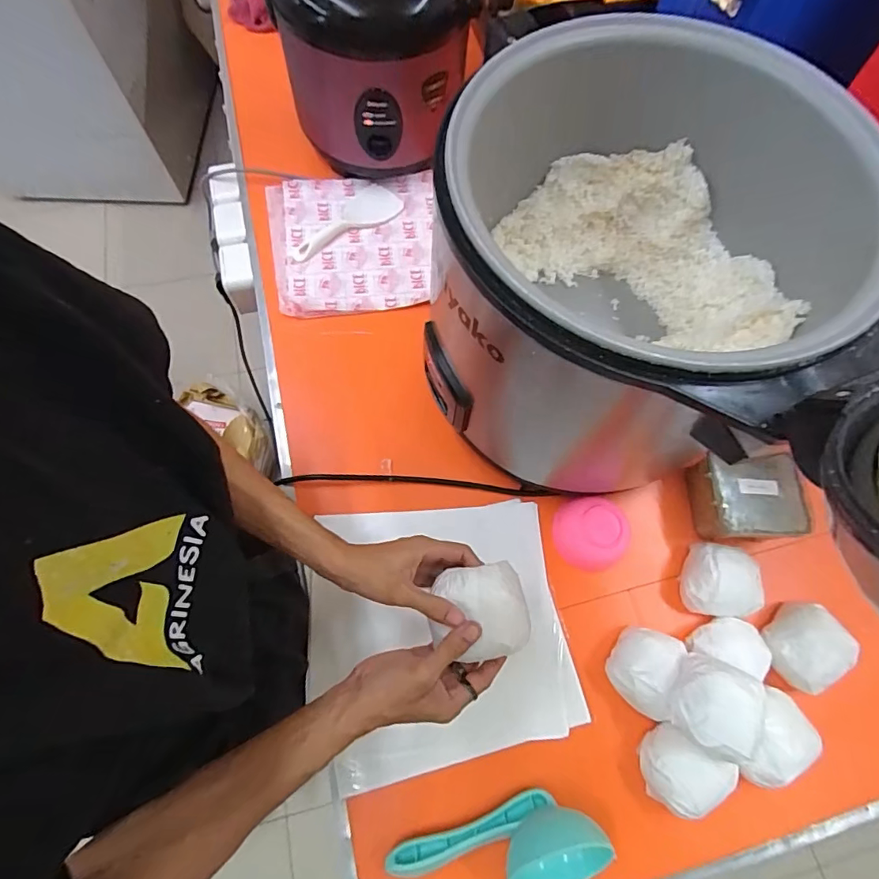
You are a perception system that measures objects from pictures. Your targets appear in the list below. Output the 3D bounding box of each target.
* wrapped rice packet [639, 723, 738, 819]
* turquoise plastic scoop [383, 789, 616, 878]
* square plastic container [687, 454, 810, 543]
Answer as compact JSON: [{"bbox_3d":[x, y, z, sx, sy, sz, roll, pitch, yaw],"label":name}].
[{"bbox_3d":[0.240,0.331,0.475,0.073,0.041,0.066,34,72,10],"label":"wrapped rice packet"},{"bbox_3d":[0.053,0.385,0.439,0.195,0.051,0.075,-7,70,-5],"label":"turquoise plastic scoop"},{"bbox_3d":[0.361,0.071,0.581,0.114,0.069,0.097,3,70,-1],"label":"square plastic container"}]

